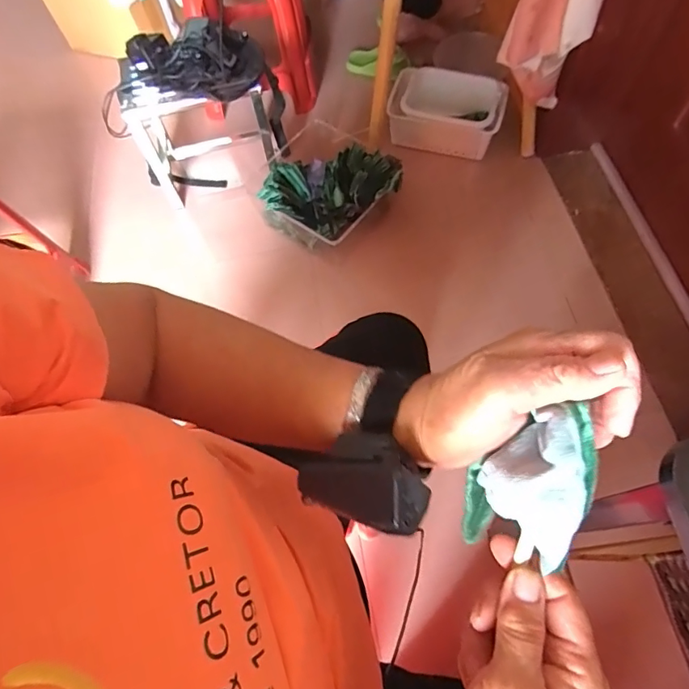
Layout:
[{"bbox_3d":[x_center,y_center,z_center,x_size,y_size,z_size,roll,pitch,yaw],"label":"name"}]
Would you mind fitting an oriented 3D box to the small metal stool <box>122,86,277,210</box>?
[{"bbox_3d":[-0.368,-0.565,1.276,0.334,0.323,0.198,-15,66,-3],"label":"small metal stool"}]

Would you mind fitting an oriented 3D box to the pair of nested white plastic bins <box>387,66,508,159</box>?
[{"bbox_3d":[0.291,-0.672,1.365,0.313,0.124,0.205,10,66,8],"label":"pair of nested white plastic bins"}]

